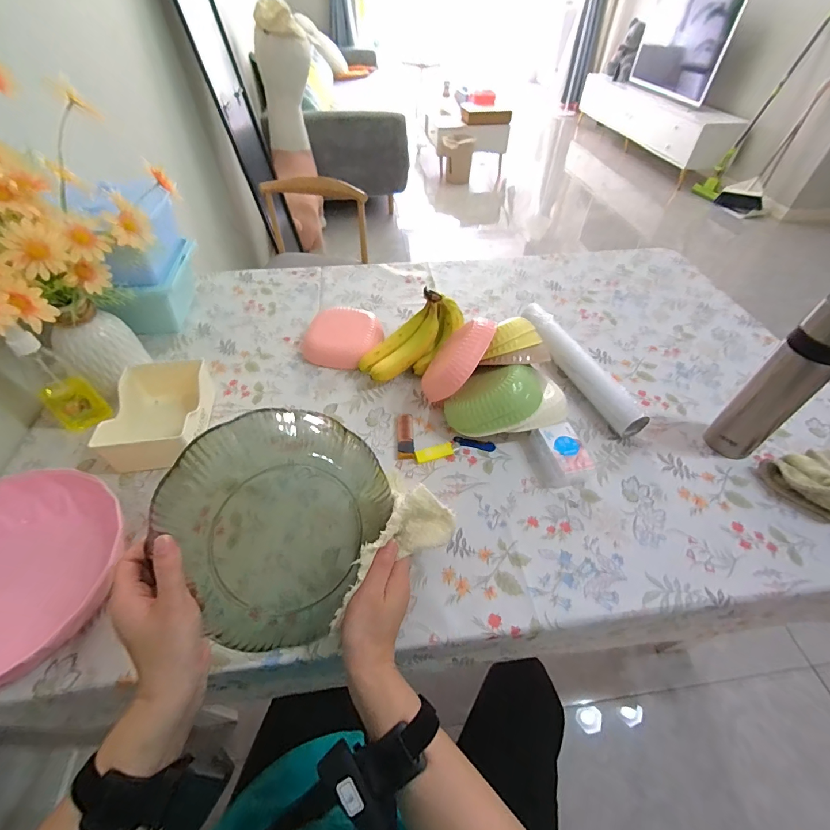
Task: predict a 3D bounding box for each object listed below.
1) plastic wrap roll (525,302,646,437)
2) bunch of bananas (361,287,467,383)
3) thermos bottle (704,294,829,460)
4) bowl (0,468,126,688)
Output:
[{"bbox_3d":[0.269,-0.088,0.675,0.039,0.054,0.297,-17,52,-15],"label":"plastic wrap roll"},{"bbox_3d":[-0.004,-0.126,0.661,0.191,0.086,0.077,-40,58,-4],"label":"bunch of bananas"},{"bbox_3d":[0.468,-0.034,0.512,0.050,0.239,0.055,6,50,4],"label":"thermos bottle"},{"bbox_3d":[-0.458,0.178,0.441,0.210,0.072,0.232,-15,52,-14],"label":"bowl"}]

